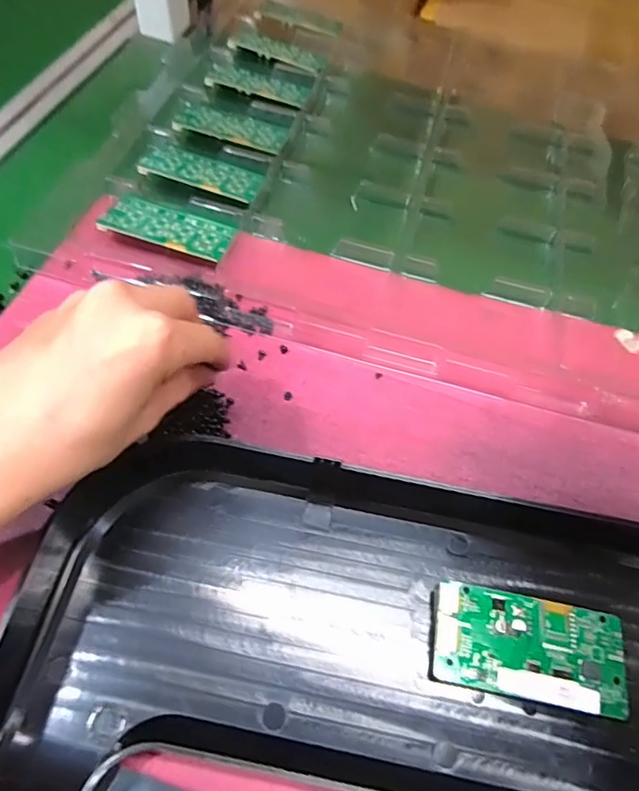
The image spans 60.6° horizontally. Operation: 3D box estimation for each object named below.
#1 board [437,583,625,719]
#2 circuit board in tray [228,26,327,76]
[{"bbox_3d":[0.106,0.126,0.275,0.094,0.014,0.048,10,59,3],"label":"board"},{"bbox_3d":[-0.040,-0.342,0.545,0.095,0.008,0.042,23,61,10],"label":"circuit board in tray"}]

